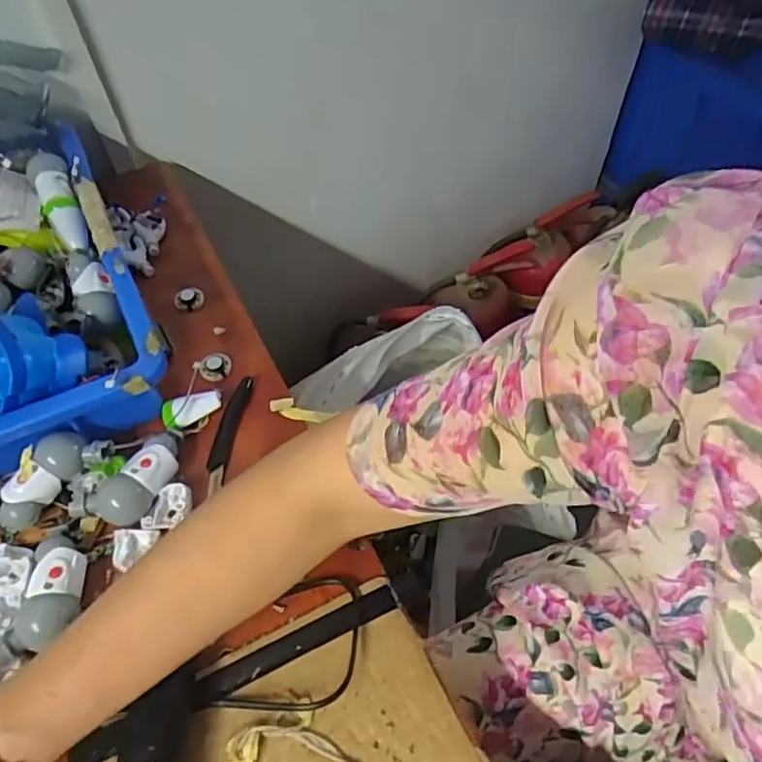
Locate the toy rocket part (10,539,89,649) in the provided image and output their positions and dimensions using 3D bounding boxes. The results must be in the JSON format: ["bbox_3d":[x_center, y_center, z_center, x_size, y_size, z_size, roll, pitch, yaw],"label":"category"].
[{"bbox_3d":[-0.212,0.137,0.392,0.033,0.027,0.069,-7,55,-3],"label":"toy rocket part"}]

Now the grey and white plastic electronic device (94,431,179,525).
[{"bbox_3d":[-0.171,0.071,0.437,0.030,0.026,0.073,24,59,18],"label":"grey and white plastic electronic device"}]

